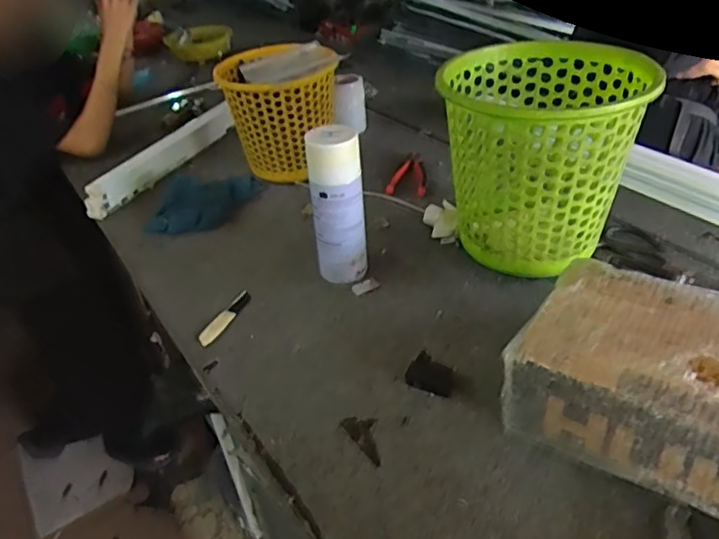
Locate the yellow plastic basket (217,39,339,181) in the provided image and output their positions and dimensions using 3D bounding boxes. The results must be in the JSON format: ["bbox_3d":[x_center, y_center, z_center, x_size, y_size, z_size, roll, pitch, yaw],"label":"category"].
[{"bbox_3d":[-0.143,-0.272,1.026,0.184,0.201,0.204,-17,39,-15],"label":"yellow plastic basket"}]

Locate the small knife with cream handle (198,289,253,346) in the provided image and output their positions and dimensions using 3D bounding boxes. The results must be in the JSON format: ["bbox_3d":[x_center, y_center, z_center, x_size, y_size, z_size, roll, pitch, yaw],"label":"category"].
[{"bbox_3d":[-0.176,0.062,0.757,0.020,0.004,0.107,12,38,21],"label":"small knife with cream handle"}]

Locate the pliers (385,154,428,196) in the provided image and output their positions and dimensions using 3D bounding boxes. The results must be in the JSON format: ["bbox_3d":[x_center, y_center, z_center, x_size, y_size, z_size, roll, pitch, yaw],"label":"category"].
[{"bbox_3d":[0.084,-0.168,1.012,0.065,0.011,0.143,2,36,7],"label":"pliers"}]

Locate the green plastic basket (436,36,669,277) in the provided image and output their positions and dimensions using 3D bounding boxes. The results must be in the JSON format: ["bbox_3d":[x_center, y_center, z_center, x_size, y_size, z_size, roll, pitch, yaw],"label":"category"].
[{"bbox_3d":[0.229,-0.132,0.764,0.240,0.256,0.245,5,39,13],"label":"green plastic basket"}]

